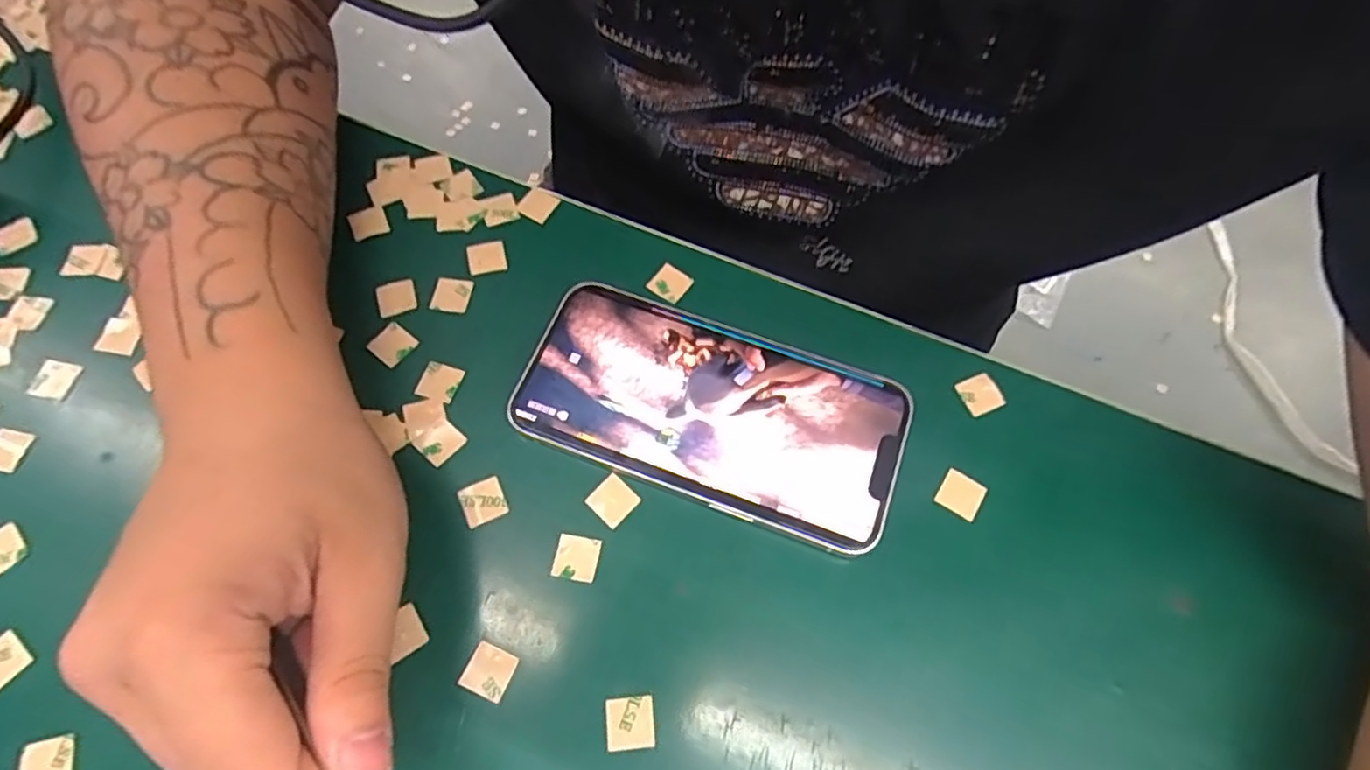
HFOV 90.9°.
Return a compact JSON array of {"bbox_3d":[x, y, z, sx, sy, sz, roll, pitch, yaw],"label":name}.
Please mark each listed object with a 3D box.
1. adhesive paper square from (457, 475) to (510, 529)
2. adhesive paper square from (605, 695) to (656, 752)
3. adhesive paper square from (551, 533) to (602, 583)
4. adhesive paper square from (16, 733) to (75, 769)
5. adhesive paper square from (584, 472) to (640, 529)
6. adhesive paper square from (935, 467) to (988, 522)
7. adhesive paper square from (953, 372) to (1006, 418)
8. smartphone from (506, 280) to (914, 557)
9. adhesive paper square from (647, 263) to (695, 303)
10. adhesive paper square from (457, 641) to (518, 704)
[{"bbox_3d":[-0.075,0.043,0.249,0.015,0.004,0.015,-23,73,-13],"label":"adhesive paper square"},{"bbox_3d":[-0.018,0.110,0.220,0.016,0.004,0.016,-5,67,-3],"label":"adhesive paper square"},{"bbox_3d":[-0.039,0.062,0.242,0.016,0.004,0.015,10,66,4],"label":"adhesive paper square"},{"bbox_3d":[-0.202,0.119,0.211,0.016,0.004,0.016,-12,67,-6],"label":"adhesive paper square"},{"bbox_3d":[-0.027,0.043,0.250,0.016,0.004,0.015,40,76,15],"label":"adhesive paper square"},{"bbox_3d":[0.105,0.041,0.255,0.016,0.004,0.016,31,70,12],"label":"adhesive paper square"},{"bbox_3d":[0.120,0.003,0.272,0.016,0.004,0.015,-21,69,-10],"label":"adhesive paper square"},{"bbox_3d":[0.010,0.009,0.261,0.144,0.009,0.071,20,68,8],"label":"smartphone"},{"bbox_3d":[-0.006,-0.044,0.291,0.016,0.004,0.014,33,78,10],"label":"adhesive paper square"},{"bbox_3d":[-0.066,0.096,0.226,0.015,0.004,0.015,23,67,4],"label":"adhesive paper square"}]

